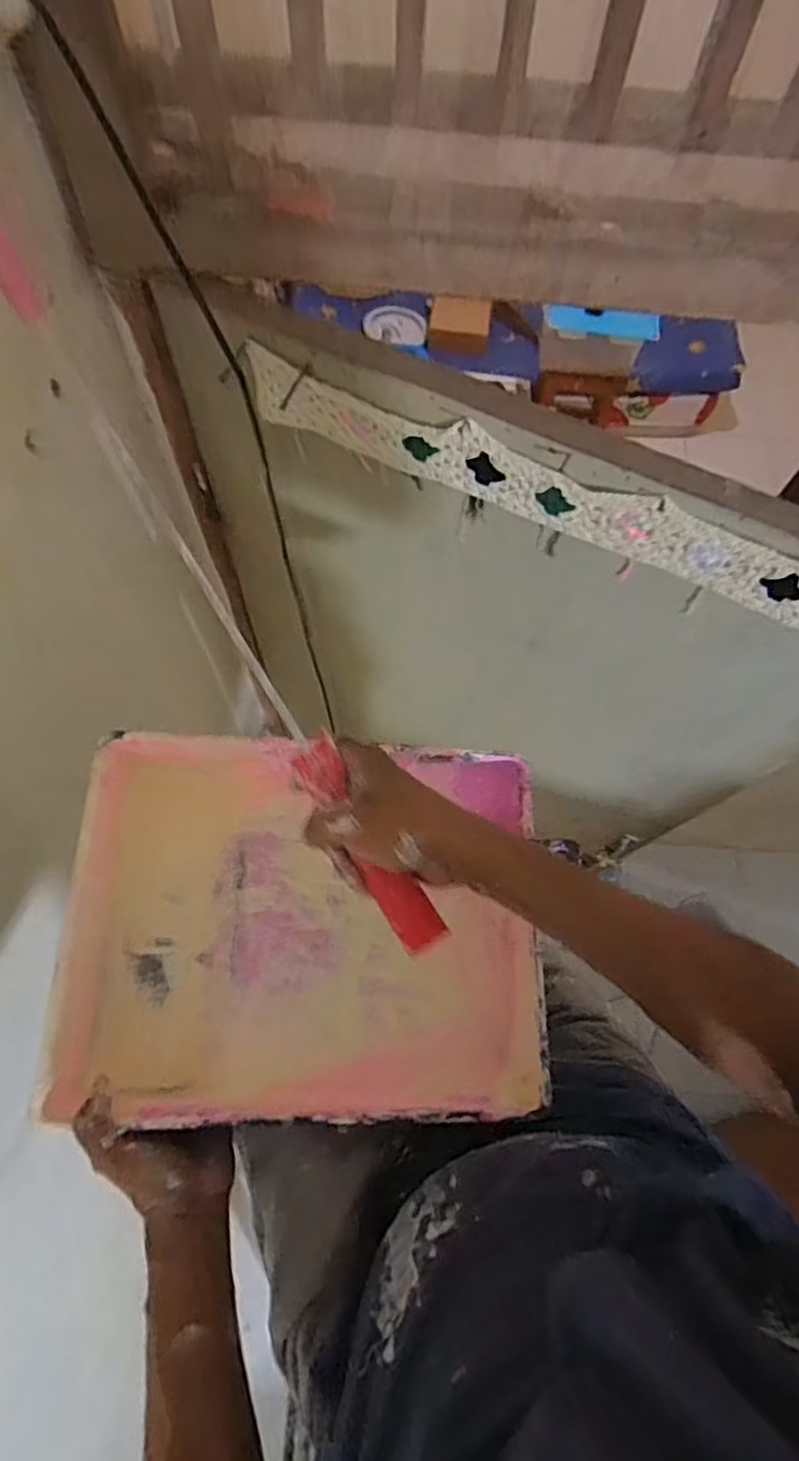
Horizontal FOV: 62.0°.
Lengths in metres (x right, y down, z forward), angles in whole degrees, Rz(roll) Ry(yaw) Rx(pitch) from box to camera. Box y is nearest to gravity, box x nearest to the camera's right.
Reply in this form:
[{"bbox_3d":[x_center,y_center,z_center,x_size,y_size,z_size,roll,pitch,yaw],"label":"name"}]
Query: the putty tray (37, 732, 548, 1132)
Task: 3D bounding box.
[{"bbox_3d":[-0.070,0.146,0.526,0.351,0.079,0.272,0,69,0],"label":"putty tray"}]

